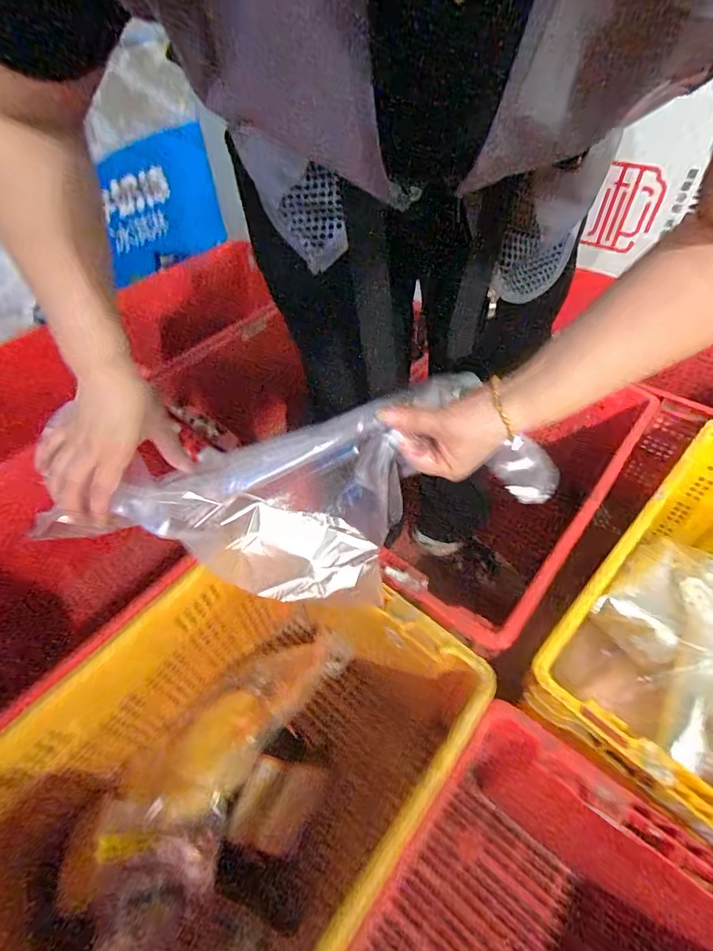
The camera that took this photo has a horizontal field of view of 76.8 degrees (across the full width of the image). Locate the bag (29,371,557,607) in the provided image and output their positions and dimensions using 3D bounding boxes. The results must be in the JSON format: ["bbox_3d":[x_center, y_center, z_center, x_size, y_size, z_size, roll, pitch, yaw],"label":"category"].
[{"bbox_3d":[-0.053,0.025,0.447,0.487,0.210,0.112,-2,49,1],"label":"bag"}]

